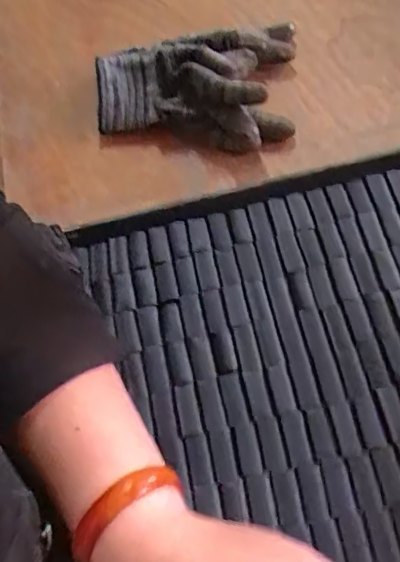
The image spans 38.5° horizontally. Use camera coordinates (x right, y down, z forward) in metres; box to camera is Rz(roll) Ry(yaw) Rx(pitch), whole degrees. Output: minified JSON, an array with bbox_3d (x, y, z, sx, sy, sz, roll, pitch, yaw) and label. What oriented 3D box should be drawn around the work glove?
[{"bbox_3d":[-0.003,-0.166,0.478,0.169,0.049,0.125,-6,61,5],"label":"work glove"}]

